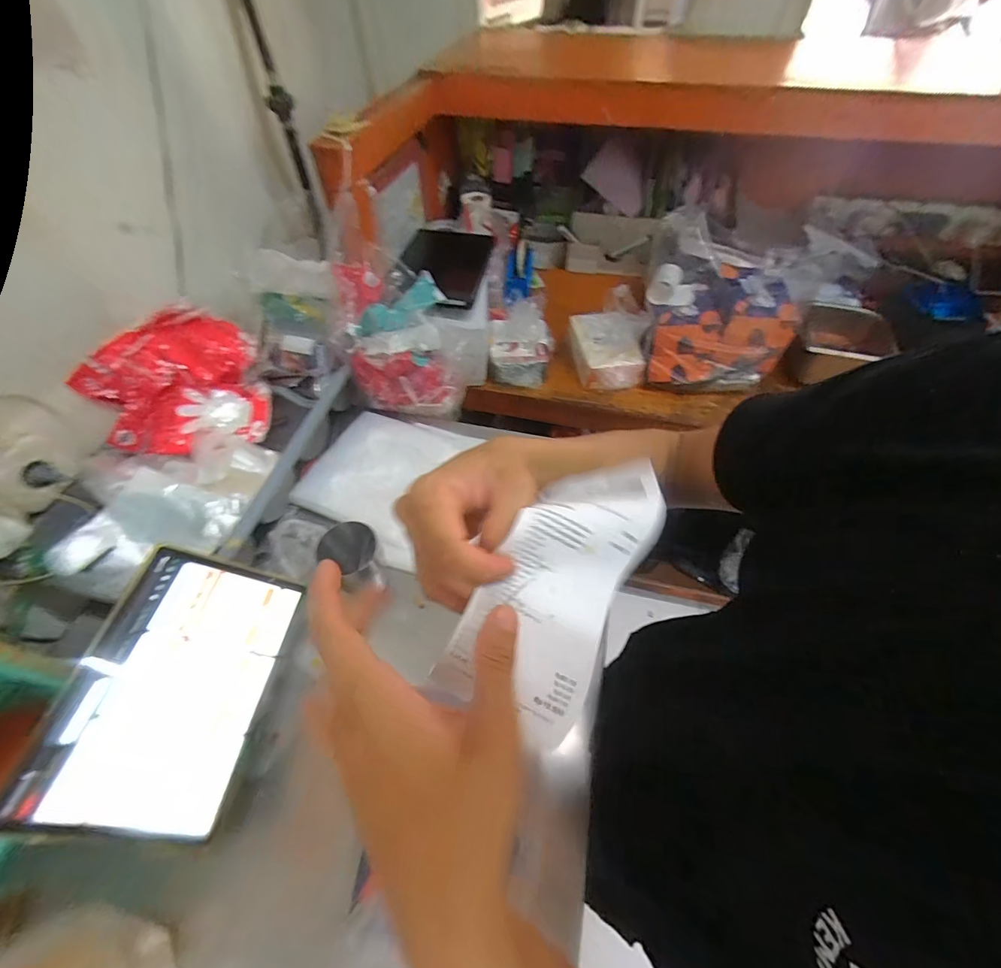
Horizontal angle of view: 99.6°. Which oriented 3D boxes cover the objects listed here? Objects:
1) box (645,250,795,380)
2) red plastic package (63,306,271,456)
[{"bbox_3d":[0.411,-0.336,0.836,0.234,0.139,0.241,7,53,5],"label":"box"},{"bbox_3d":[-0.513,-0.168,0.673,0.230,0.090,0.273,-20,55,-14],"label":"red plastic package"}]

